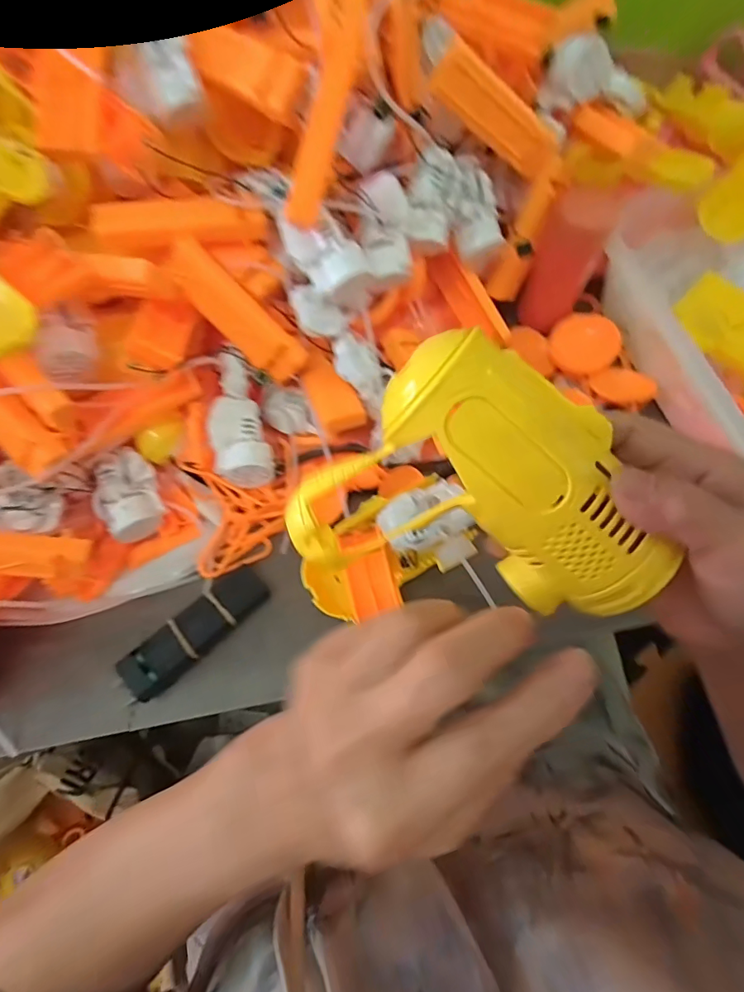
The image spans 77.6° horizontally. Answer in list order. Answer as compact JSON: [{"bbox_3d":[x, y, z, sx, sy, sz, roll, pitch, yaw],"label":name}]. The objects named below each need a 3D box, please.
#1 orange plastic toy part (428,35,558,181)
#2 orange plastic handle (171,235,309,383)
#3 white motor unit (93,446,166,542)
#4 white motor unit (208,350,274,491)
[{"bbox_3d":[0.093,-0.280,0.338,0.112,0.029,0.018,11,61,-35],"label":"orange plastic toy part"},{"bbox_3d":[-0.095,-0.131,0.331,0.111,0.021,0.033,44,70,-17],"label":"orange plastic handle"},{"bbox_3d":[-0.183,0.000,0.350,0.039,0.032,0.061,-20,68,-9],"label":"white motor unit"},{"bbox_3d":[-0.102,-0.054,0.347,0.040,0.031,0.096,-12,83,-6],"label":"white motor unit"}]

